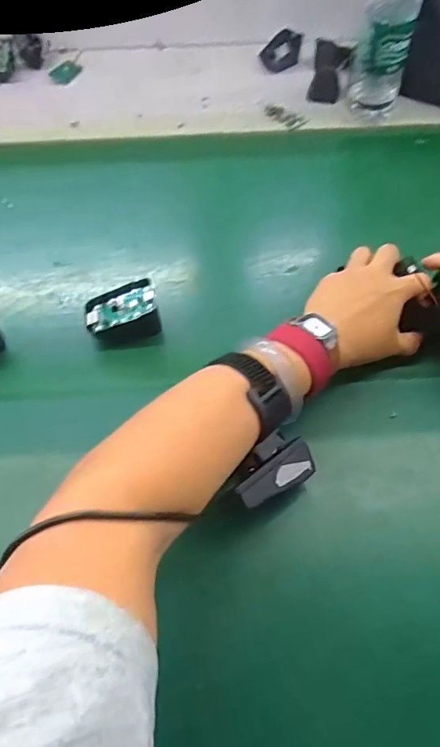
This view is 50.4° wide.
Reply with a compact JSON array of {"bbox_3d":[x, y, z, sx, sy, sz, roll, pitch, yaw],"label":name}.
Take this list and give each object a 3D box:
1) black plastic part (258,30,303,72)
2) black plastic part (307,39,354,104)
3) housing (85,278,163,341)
[{"bbox_3d":[0.096,-0.501,0.729,0.065,0.010,0.055,-22,89,12],"label":"black plastic part"},{"bbox_3d":[0.160,-0.439,0.688,0.054,0.020,0.128,12,71,9],"label":"black plastic part"},{"bbox_3d":[-0.089,-0.055,0.431,0.068,0.035,0.050,-10,57,-8],"label":"housing"}]

